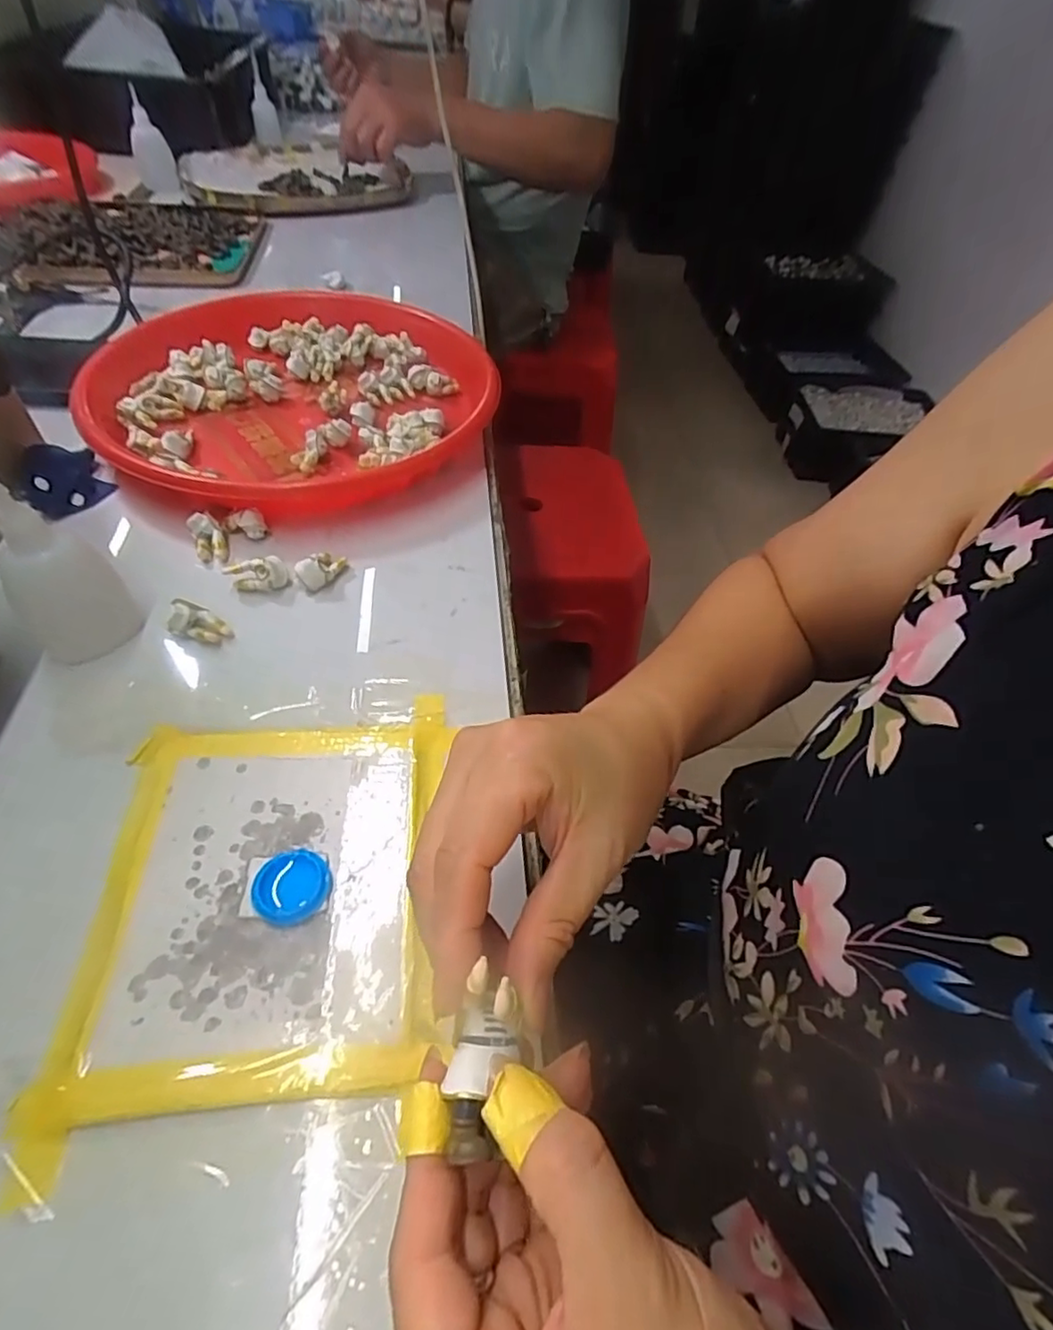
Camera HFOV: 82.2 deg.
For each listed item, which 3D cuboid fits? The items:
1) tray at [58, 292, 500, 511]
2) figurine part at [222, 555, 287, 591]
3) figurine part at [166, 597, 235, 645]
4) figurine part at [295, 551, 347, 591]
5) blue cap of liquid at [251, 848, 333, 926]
[{"bbox_3d":[-0.176,-0.209,0.456,0.251,0.034,0.279,17,51,7],"label":"tray"},{"bbox_3d":[-0.156,-0.051,0.351,0.032,0.018,0.013,-18,55,-20],"label":"figurine part"},{"bbox_3d":[-0.176,-0.022,0.326,0.028,0.020,0.015,10,51,2],"label":"figurine part"},{"bbox_3d":[-0.122,-0.059,0.360,0.015,0.016,0.032,22,52,12],"label":"figurine part"},{"bbox_3d":[-0.096,0.090,0.246,0.029,0.005,0.031,3,51,-4],"label":"blue cap of liquid"}]

